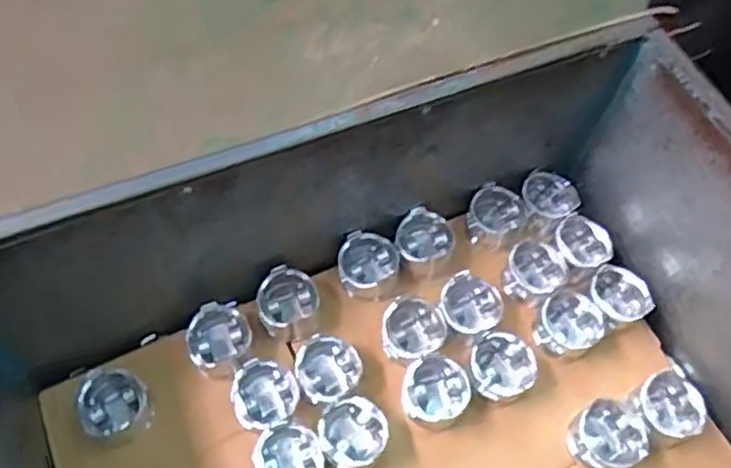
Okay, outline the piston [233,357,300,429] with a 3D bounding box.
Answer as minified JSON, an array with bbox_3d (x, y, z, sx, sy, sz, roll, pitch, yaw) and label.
[{"bbox_3d":[-0.111,0.182,0.748,0.067,0.045,0.071,0,61,-1],"label":"piston"}]

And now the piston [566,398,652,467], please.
[{"bbox_3d":[0.270,0.225,0.742,0.077,0.046,0.069,20,63,10],"label":"piston"}]

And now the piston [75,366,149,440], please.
[{"bbox_3d":[-0.278,0.188,0.739,0.064,0.059,0.072,8,61,4],"label":"piston"}]

